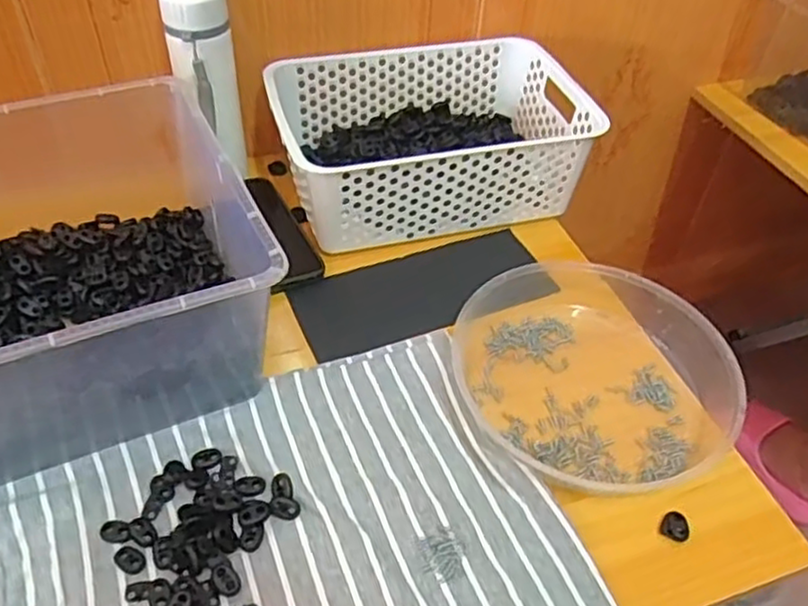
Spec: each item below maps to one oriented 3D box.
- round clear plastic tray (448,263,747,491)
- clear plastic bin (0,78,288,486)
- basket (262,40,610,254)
[{"bbox_3d":[0.155,0.049,0.584,0.205,0.042,0.225,2,46,-2],"label":"round clear plastic tray"},{"bbox_3d":[-0.282,-0.034,0.561,0.297,0.141,0.323,-17,50,-19],"label":"clear plastic bin"},{"bbox_3d":[0.024,-0.171,0.734,0.298,0.109,0.201,-10,48,-13],"label":"basket"}]

